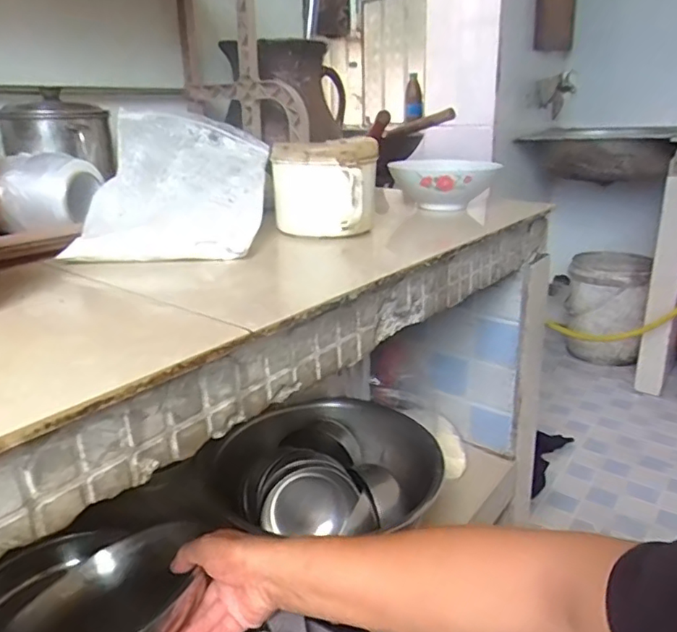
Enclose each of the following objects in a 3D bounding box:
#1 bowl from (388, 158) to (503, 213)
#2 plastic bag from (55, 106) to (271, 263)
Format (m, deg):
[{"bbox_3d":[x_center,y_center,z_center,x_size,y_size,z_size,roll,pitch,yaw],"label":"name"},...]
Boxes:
[{"bbox_3d":[0.140,-0.182,0.775,0.132,0.058,0.162,-2,20,-3],"label":"bowl"},{"bbox_3d":[-0.165,-0.147,0.587,0.164,0.124,0.204,-2,20,-1],"label":"plastic bag"}]

